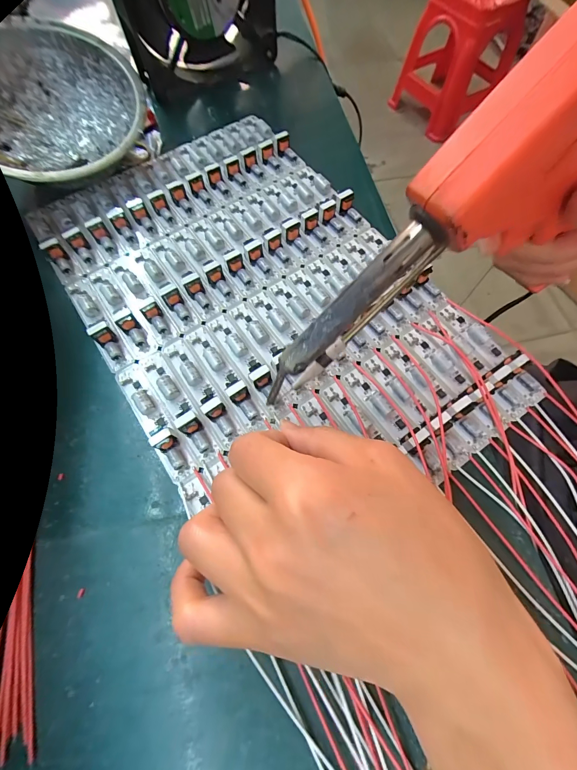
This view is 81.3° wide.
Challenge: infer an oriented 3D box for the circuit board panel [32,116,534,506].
[{"bbox_3d":[-0.023,-0.063,0.211,0.192,0.015,0.300,-34,72,-13],"label":"circuit board panel"}]

